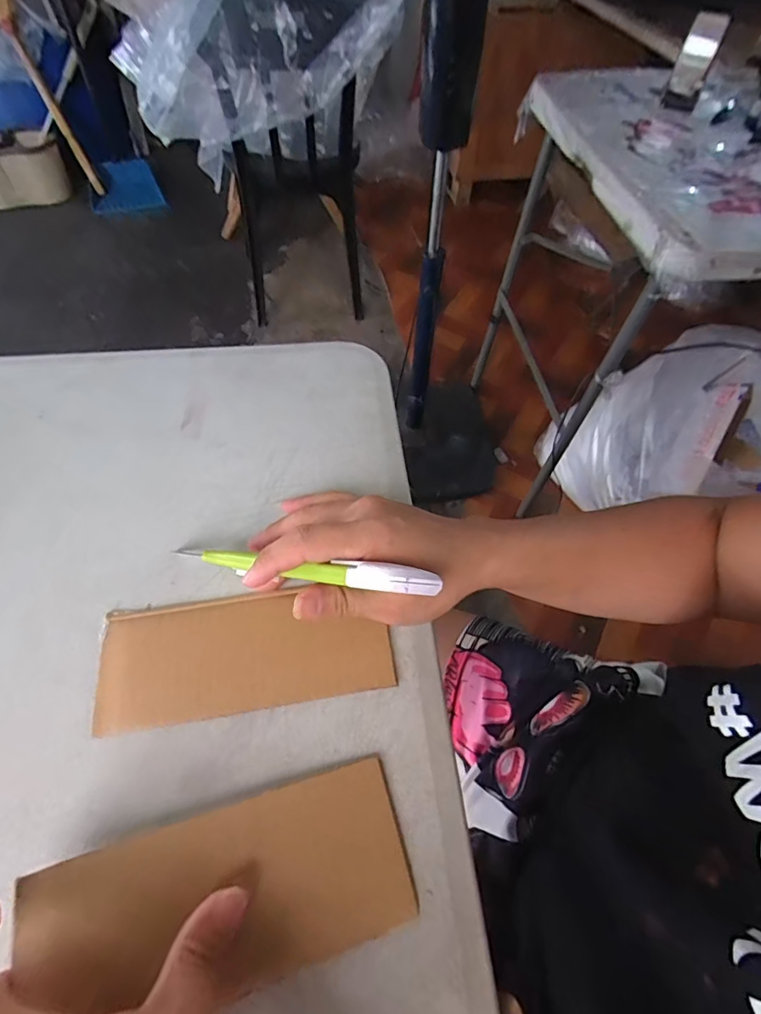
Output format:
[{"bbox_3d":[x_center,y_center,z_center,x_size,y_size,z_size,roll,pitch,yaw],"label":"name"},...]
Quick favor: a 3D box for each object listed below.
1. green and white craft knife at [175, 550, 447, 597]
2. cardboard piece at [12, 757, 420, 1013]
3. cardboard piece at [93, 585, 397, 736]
[{"bbox_3d":[-0.050,0.036,0.284,0.166,0.016,0.014,3,54,24],"label":"green and white craft knife"},{"bbox_3d":[-0.073,0.186,0.231,0.174,0.010,0.073,-9,56,-18],"label":"cardboard piece"},{"bbox_3d":[-0.084,0.089,0.302,0.176,0.008,0.072,-7,61,-5],"label":"cardboard piece"}]

